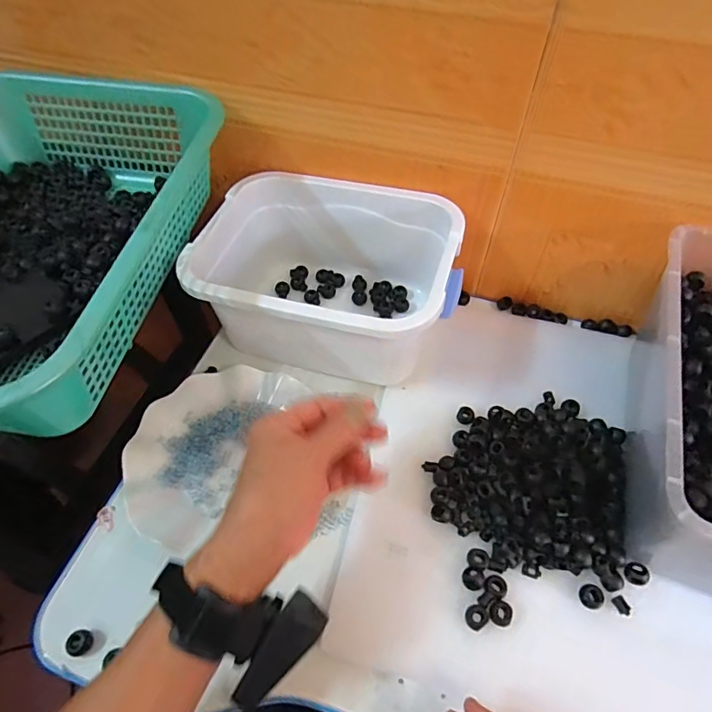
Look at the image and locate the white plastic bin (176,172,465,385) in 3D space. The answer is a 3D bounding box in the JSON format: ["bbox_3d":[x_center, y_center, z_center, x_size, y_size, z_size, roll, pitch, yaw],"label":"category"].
[{"bbox_3d":[-0.029,-0.076,0.518,0.251,0.123,0.191,16,57,12],"label":"white plastic bin"}]

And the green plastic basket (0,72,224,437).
[{"bbox_3d":[-0.297,-0.109,0.433,0.294,0.093,0.391,6,54,4],"label":"green plastic basket"}]

